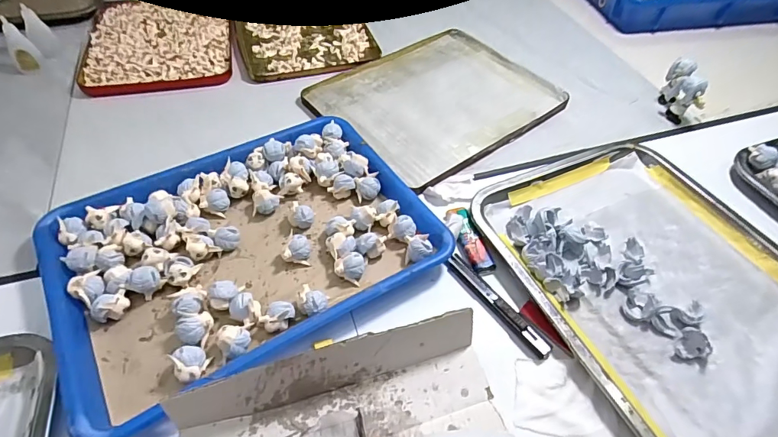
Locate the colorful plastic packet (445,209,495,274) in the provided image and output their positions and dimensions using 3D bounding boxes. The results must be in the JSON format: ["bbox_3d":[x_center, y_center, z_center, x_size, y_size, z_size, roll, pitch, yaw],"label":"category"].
[{"bbox_3d":[0.082,0.018,0.440,0.022,0.008,0.077,-13,53,-13],"label":"colorful plastic packet"}]

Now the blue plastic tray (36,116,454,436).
[{"bbox_3d":[-0.131,0.021,0.413,0.322,0.031,0.234,-26,57,-22],"label":"blue plastic tray"}]

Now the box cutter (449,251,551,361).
[{"bbox_3d":[0.098,0.075,0.397,0.017,0.008,0.121,-30,58,-24],"label":"box cutter"}]

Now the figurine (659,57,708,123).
[{"bbox_3d":[0.387,-0.169,0.578,0.025,0.066,0.070,2,51,-2],"label":"figurine"}]

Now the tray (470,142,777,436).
[{"bbox_3d":[0.263,0.063,0.401,0.251,0.026,0.340,-19,55,-18],"label":"tray"}]

